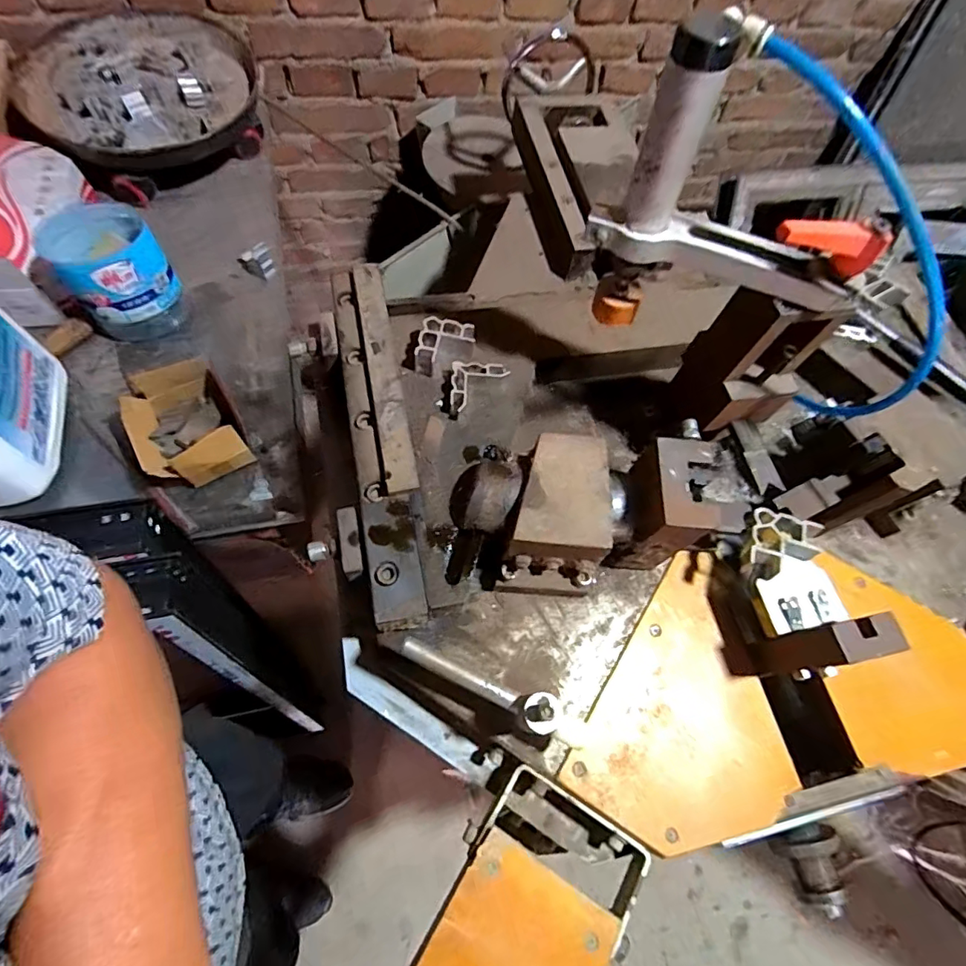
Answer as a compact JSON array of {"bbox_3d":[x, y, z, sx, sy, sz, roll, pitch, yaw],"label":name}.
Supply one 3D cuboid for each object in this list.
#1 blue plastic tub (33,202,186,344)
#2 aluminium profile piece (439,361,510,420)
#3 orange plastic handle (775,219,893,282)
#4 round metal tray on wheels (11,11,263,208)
[{"bbox_3d":[-0.484,-0.277,0.686,0.120,0.149,0.134,-36,75,-19],"label":"blue plastic tub"},{"bbox_3d":[-0.018,-0.104,0.527,0.072,0.022,0.048,-37,75,-19],"label":"aluminium profile piece"},{"bbox_3d":[0.222,-0.156,0.333,0.111,0.034,0.016,-4,60,-32],"label":"orange plastic handle"},{"bbox_3d":[-0.523,-0.599,0.807,0.338,0.084,0.308,-18,75,-12],"label":"round metal tray on wheels"}]

